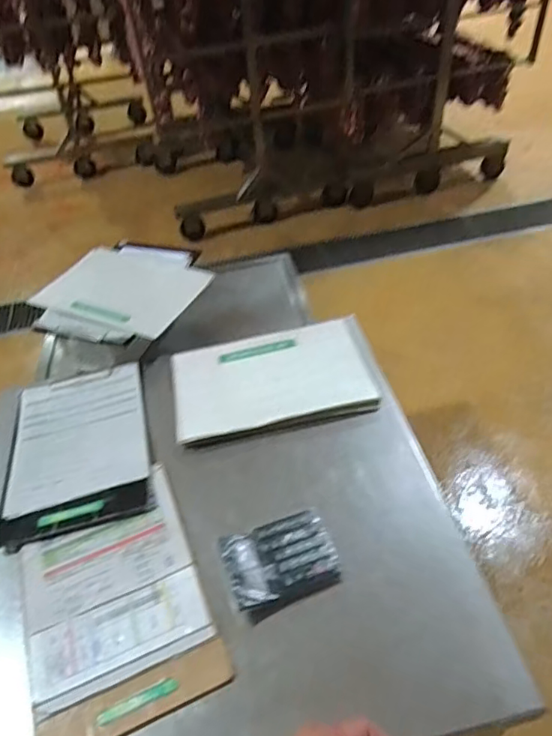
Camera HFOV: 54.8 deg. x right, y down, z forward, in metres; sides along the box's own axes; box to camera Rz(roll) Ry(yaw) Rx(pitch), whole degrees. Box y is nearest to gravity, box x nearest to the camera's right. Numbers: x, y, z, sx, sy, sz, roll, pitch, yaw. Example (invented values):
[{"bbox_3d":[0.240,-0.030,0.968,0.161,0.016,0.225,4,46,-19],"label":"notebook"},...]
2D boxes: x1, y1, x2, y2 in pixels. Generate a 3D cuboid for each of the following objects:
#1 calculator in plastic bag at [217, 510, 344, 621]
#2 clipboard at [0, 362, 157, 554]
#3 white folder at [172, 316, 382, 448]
[{"bbox_3d":[0.009,0.254,0.701,0.141,0.028,0.110,-21,46,-13],"label":"calculator in plastic bag"},{"bbox_3d":[-0.329,0.124,0.890,0.229,0.024,0.331,-13,47,-7],"label":"clipboard"},{"bbox_3d":[-0.005,0.007,0.949,0.345,0.014,0.245,-10,45,-2],"label":"white folder"}]

